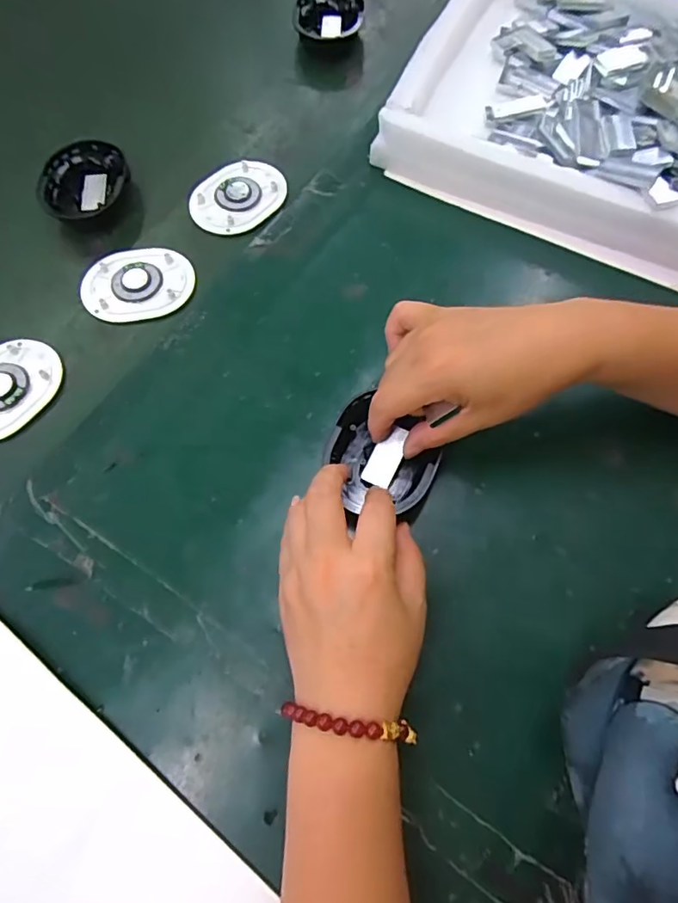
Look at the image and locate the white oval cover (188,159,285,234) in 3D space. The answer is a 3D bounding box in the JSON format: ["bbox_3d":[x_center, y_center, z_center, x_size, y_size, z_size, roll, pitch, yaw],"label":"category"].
[{"bbox_3d":[-0.089,-0.227,0.468,0.065,0.011,0.086,40,73,15],"label":"white oval cover"}]

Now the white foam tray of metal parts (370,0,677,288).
[{"bbox_3d":[0.259,-0.304,0.469,0.381,0.057,0.306,31,71,12],"label":"white foam tray of metal parts"}]

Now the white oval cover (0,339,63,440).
[{"bbox_3d":[-0.251,-0.047,0.394,0.067,0.005,0.088,30,71,12],"label":"white oval cover"}]

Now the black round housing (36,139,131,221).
[{"bbox_3d":[-0.220,-0.233,0.464,0.073,0.025,0.083,-17,68,-7],"label":"black round housing"}]

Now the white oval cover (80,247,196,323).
[{"bbox_3d":[-0.164,-0.138,0.431,0.088,0.007,0.067,-13,68,-5],"label":"white oval cover"}]

